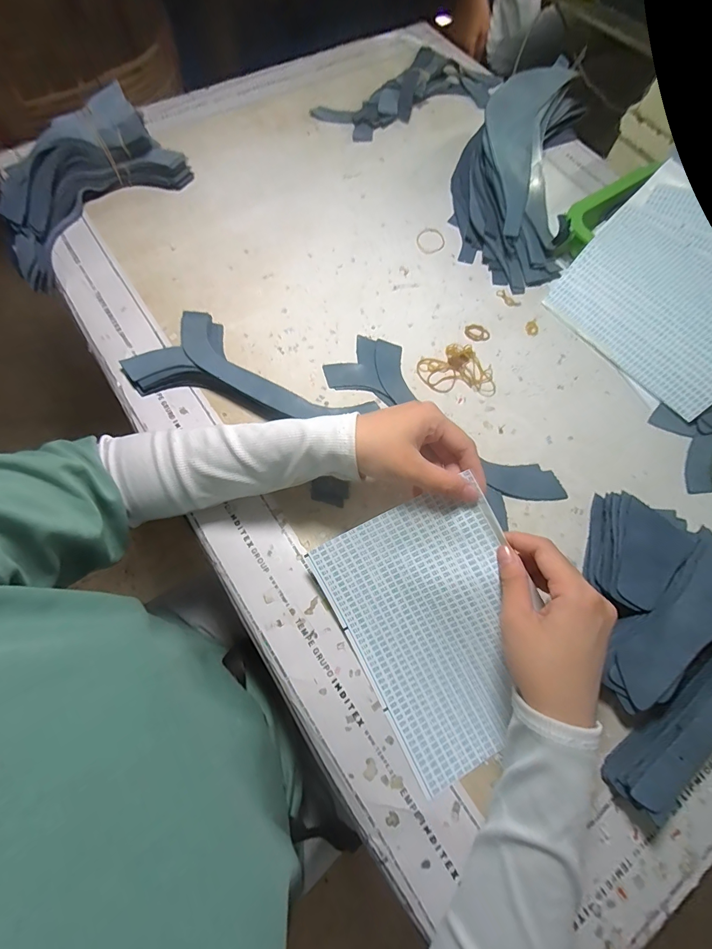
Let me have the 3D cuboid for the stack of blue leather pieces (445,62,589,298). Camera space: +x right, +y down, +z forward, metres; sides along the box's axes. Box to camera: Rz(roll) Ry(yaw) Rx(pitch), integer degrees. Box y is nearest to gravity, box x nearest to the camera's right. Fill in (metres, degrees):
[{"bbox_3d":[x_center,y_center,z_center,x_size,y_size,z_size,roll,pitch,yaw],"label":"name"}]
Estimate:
[{"bbox_3d":[0.213,-0.407,0.506,0.145,0.066,0.360,16,69,3],"label":"stack of blue leather pieces"}]

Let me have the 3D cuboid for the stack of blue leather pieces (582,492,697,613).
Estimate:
[{"bbox_3d":[0.246,0.070,0.348,0.071,0.035,0.098,28,71,8],"label":"stack of blue leather pieces"}]

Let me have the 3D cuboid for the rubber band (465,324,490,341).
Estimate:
[{"bbox_3d":[0.137,-0.159,0.440,0.028,0.004,0.023,19,70,5],"label":"rubber band"}]

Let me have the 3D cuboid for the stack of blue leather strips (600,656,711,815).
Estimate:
[{"bbox_3d":[0.268,0.176,0.298,0.190,0.039,0.025,-35,75,-14],"label":"stack of blue leather strips"}]

